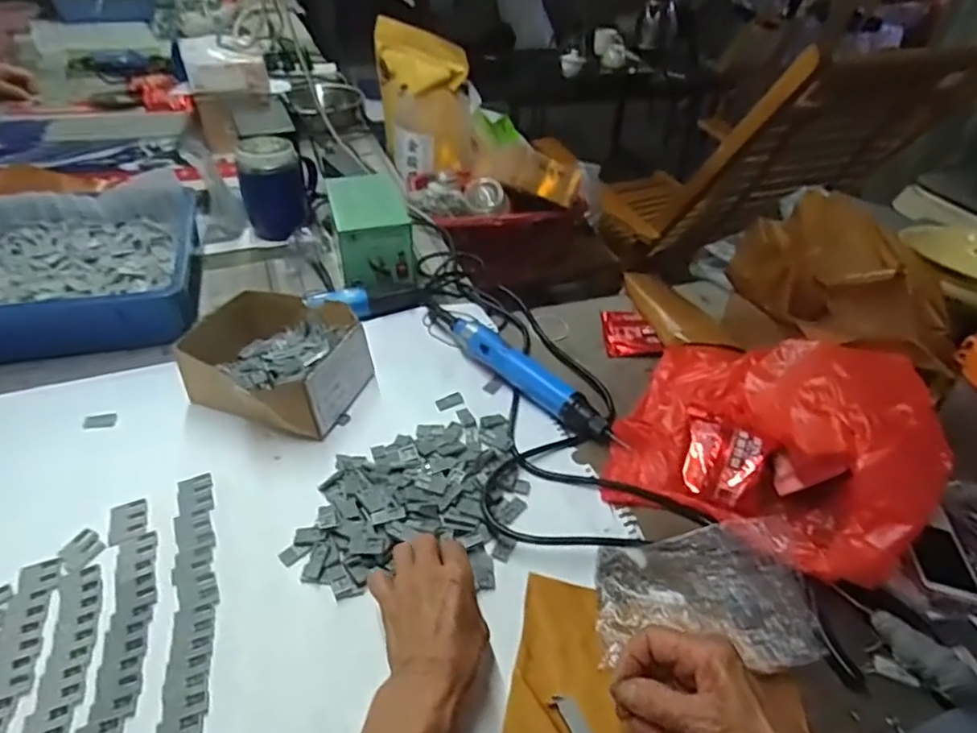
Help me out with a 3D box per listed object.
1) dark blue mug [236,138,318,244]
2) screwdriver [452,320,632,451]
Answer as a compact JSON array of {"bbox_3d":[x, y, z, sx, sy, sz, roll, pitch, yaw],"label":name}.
[{"bbox_3d":[-0.305,-0.268,0.907,0.105,0.120,0.111,-8,40,-14],"label":"dark blue mug"},{"bbox_3d":[0.047,0.014,0.642,0.219,0.039,0.029,33,47,32],"label":"screwdriver"}]

